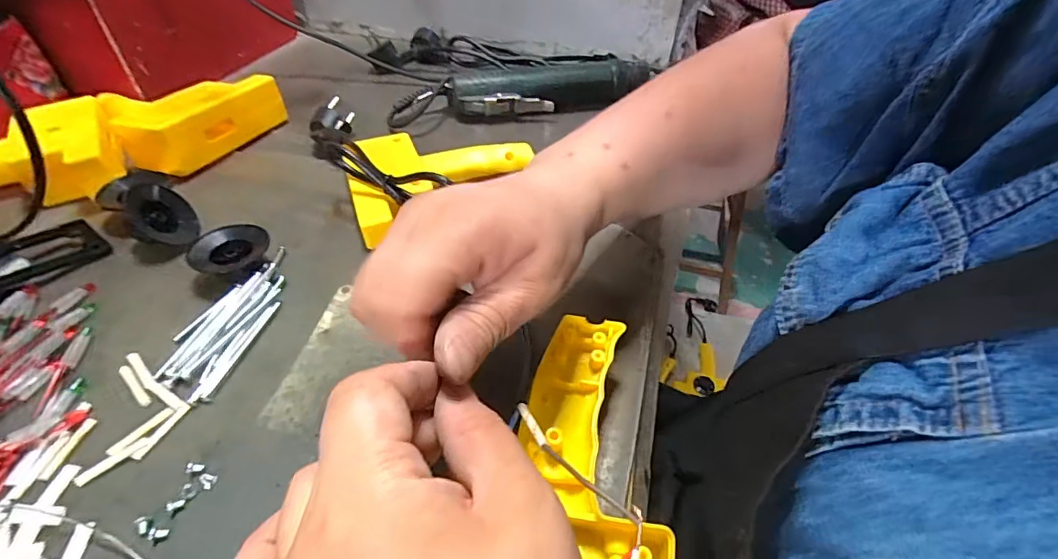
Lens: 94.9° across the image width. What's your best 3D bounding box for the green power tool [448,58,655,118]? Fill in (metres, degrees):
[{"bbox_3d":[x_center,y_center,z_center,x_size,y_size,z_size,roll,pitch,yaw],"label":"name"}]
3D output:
[{"bbox_3d":[0.027,-0.199,0.509,0.220,0.039,0.041,-10,45,-12],"label":"green power tool"}]

